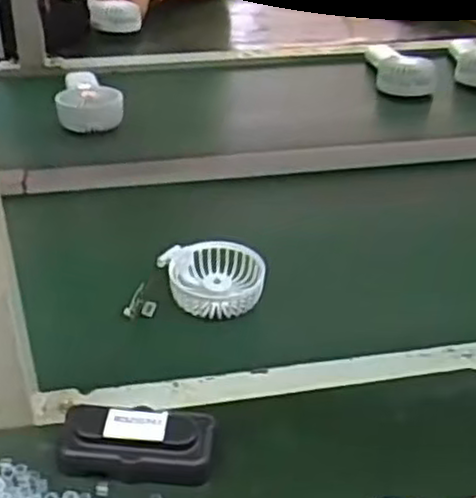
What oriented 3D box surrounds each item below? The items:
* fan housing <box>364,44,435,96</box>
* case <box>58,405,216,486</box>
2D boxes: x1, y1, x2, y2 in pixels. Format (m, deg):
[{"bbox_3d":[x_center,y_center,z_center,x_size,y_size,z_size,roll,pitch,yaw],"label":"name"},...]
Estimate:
[{"bbox_3d":[0.265,-0.294,1.207,0.091,0.061,0.166,2,35,0],"label":"fan housing"},{"bbox_3d":[-0.071,0.134,0.514,0.105,0.030,0.050,3,35,2],"label":"case"}]

